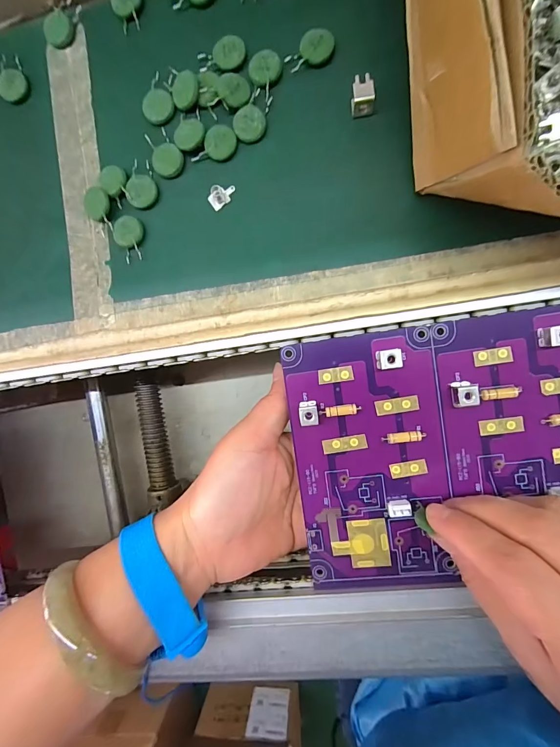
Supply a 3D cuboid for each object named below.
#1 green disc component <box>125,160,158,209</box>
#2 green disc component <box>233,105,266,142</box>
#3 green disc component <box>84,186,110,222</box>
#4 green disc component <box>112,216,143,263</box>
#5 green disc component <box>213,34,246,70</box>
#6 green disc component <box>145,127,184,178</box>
[{"bbox_3d":[-0.075,-0.102,0.188,0.016,0.004,0.024,-1,93,7],"label":"green disc component"},{"bbox_3d":[-0.016,-0.129,0.180,0.016,0.006,0.018,-4,93,7],"label":"green disc component"},{"bbox_3d":[-0.100,-0.092,0.189,0.017,0.004,0.016,3,99,19],"label":"green disc component"},{"bbox_3d":[-0.083,-0.074,0.190,0.017,0.005,0.024,7,94,6],"label":"green disc component"},{"bbox_3d":[-0.026,-0.166,0.178,0.016,0.004,0.015,1,96,7],"label":"green disc component"},{"bbox_3d":[-0.062,-0.118,0.186,0.017,0.004,0.025,-26,90,7],"label":"green disc component"}]

